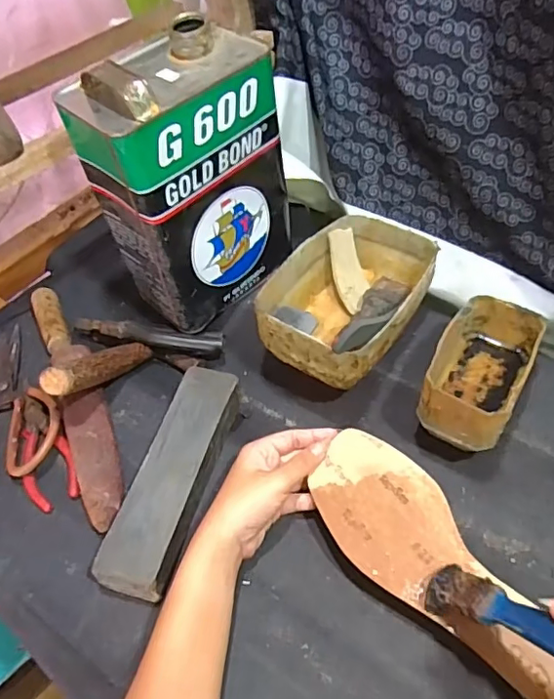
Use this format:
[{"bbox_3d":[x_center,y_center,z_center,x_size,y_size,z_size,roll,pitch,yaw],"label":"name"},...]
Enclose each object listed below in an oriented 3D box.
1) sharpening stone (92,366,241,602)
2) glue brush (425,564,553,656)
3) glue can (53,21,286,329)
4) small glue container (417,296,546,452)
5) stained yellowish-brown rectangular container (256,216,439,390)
[{"bbox_3d":[-0.084,0.105,0.459,0.054,0.035,0.193,9,49,13],"label":"sharpening stone"},{"bbox_3d":[0.137,0.149,0.294,0.028,0.163,0.023,-34,95,-21],"label":"glue brush"},{"bbox_3d":[-0.082,-0.159,0.532,0.109,0.232,0.159,31,57,29],"label":"glue can"},{"bbox_3d":[0.179,0.019,0.481,0.077,0.059,0.132,21,52,22],"label":"small glue container"},{"bbox_3d":[0.073,-0.051,0.546,0.127,0.068,0.184,24,54,24],"label":"stained yellowish-brown rectangular container"}]

